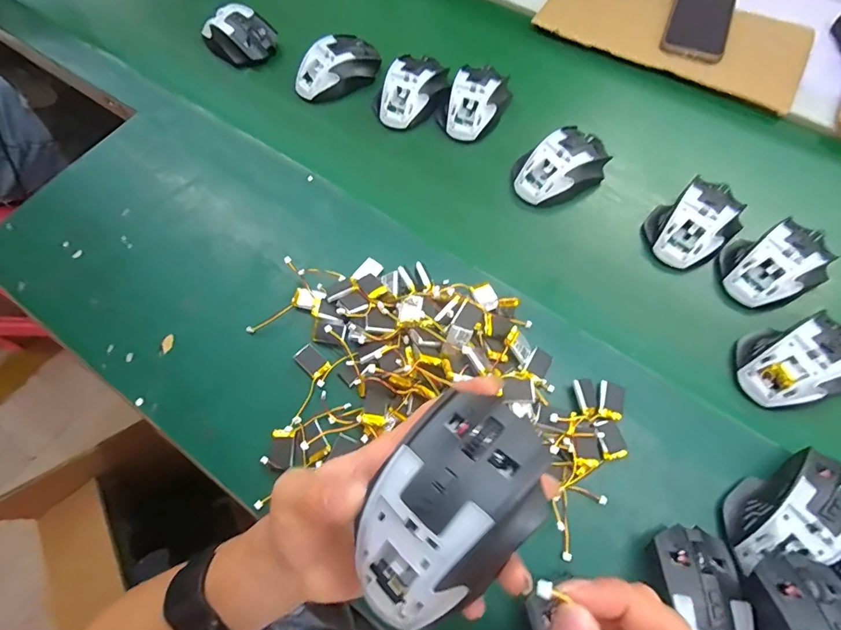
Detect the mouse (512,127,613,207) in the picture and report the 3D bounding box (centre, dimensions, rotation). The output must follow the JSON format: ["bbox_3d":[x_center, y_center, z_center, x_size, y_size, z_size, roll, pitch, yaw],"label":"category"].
[{"bbox_3d":[0.160,-0.167,0.488,0.117,0.040,0.071,-28,68,-10],"label":"mouse"}]

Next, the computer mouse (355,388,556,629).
[{"bbox_3d":[0.011,0.093,0.207,0.065,0.043,0.106,39,73,18],"label":"computer mouse"}]

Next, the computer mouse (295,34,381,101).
[{"bbox_3d":[-0.105,-0.321,0.559,0.061,0.034,0.111,42,74,19],"label":"computer mouse"}]

